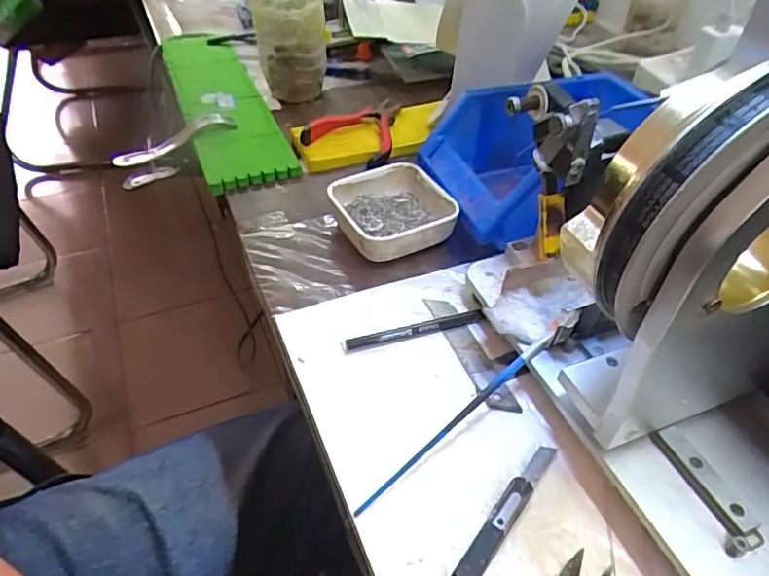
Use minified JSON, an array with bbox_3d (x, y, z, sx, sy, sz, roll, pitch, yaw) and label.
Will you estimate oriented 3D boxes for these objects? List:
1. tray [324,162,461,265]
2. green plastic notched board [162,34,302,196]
[{"bbox_3d":[0.004,-0.058,0.428,0.075,0.035,0.087,-20,48,-20],"label":"tray"},{"bbox_3d":[-0.197,-0.231,0.645,0.085,0.024,0.447,-16,41,-15],"label":"green plastic notched board"}]

